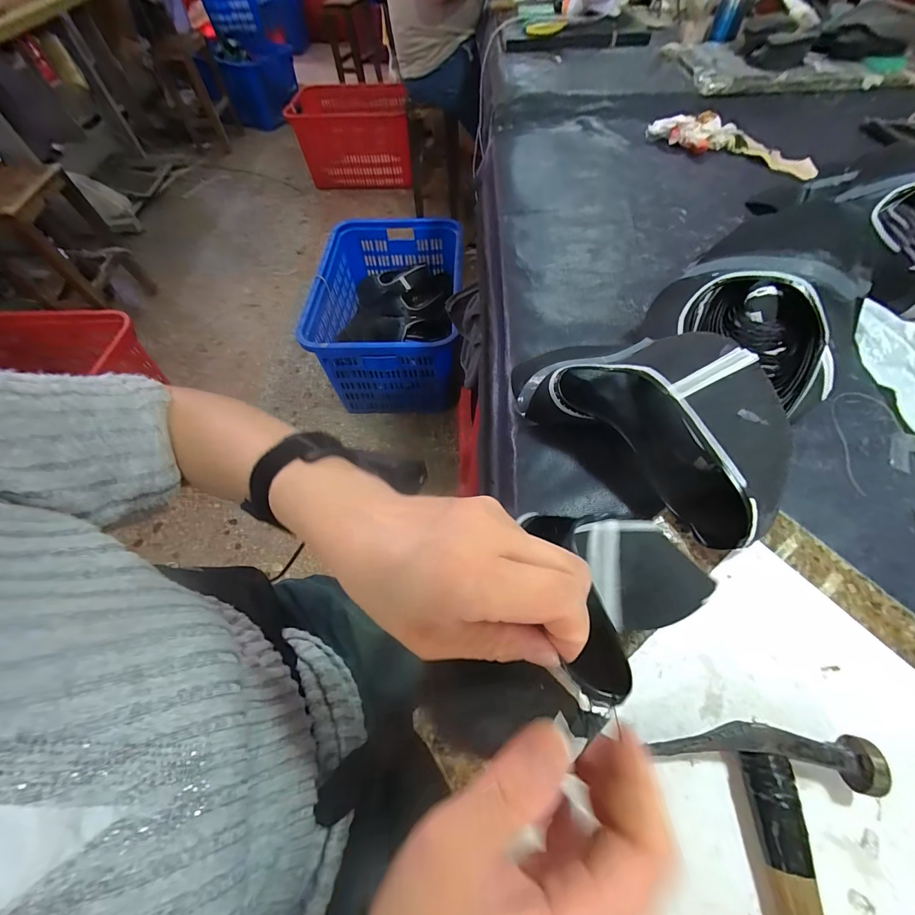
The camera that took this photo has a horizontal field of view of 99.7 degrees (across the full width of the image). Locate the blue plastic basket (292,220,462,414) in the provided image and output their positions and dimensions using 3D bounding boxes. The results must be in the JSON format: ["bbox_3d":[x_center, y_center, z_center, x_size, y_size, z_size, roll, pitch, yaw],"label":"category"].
[{"bbox_3d":[-0.215,-0.491,1.331,0.443,0.313,0.620,0,59,1],"label":"blue plastic basket"}]

